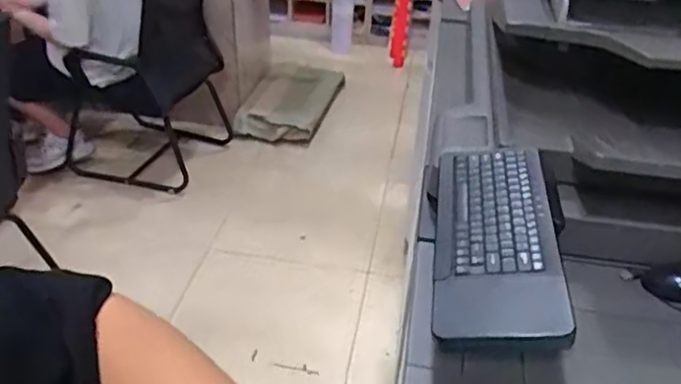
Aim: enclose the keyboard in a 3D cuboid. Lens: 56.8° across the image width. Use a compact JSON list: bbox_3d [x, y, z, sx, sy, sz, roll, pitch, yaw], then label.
[{"bbox_3d":[0.169,0.045,0.704,0.131,0.018,0.331,-6,32,14],"label":"keyboard"}]

